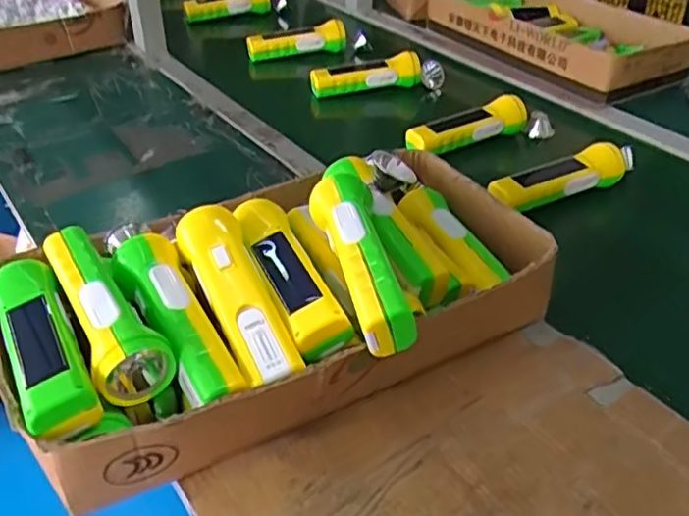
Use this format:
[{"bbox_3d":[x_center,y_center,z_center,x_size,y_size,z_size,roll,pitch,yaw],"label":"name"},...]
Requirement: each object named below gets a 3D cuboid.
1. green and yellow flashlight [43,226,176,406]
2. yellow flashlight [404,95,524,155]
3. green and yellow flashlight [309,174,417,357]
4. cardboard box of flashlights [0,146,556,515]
[{"bbox_3d":[-0.177,0.035,0.486,0.050,0.047,0.156,-20,41,-26],"label":"green and yellow flashlight"},{"bbox_3d":[0.166,-0.176,0.884,0.175,0.044,0.050,-19,40,-24],"label":"yellow flashlight"},{"bbox_3d":[0.013,-0.002,0.504,0.046,0.048,0.167,-7,37,-11],"label":"green and yellow flashlight"},{"bbox_3d":[-0.049,0.023,0.538,0.422,0.120,0.236,-16,39,-21],"label":"cardboard box of flashlights"}]

